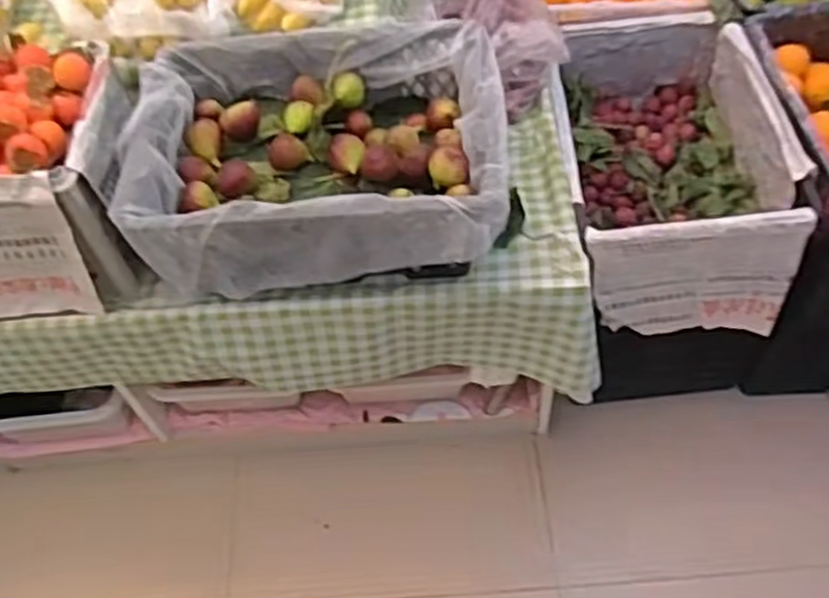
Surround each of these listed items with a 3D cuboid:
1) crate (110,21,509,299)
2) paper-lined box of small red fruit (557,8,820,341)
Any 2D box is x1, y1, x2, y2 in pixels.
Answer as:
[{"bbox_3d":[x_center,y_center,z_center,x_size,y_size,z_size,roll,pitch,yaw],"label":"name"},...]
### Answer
[{"bbox_3d":[-0.117,-0.205,1.116,0.568,0.178,0.388,1,55,5],"label":"crate"},{"bbox_3d":[0.430,-0.237,1.331,0.362,0.228,0.551,1,55,5],"label":"paper-lined box of small red fruit"}]

